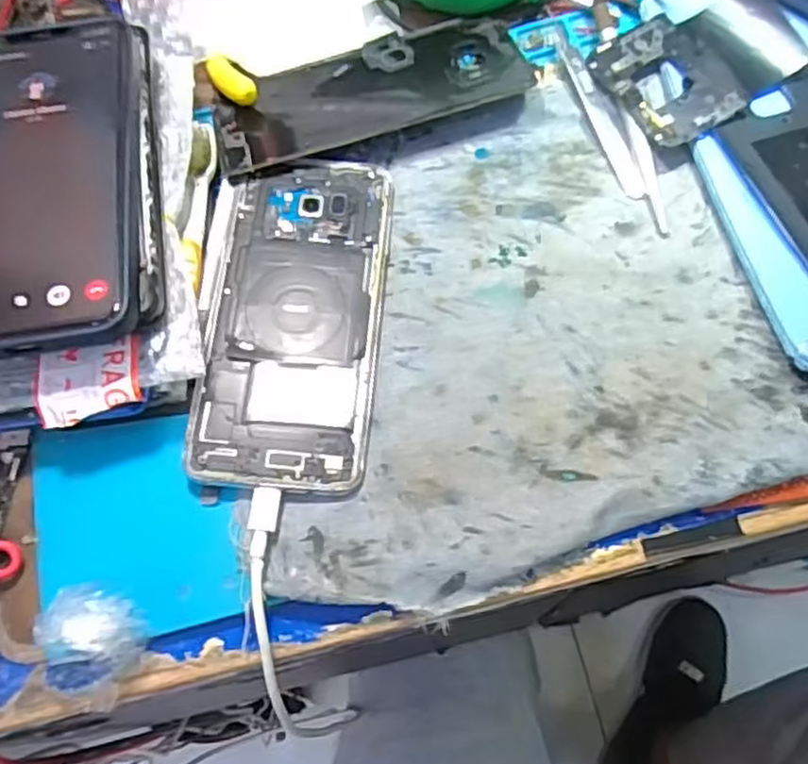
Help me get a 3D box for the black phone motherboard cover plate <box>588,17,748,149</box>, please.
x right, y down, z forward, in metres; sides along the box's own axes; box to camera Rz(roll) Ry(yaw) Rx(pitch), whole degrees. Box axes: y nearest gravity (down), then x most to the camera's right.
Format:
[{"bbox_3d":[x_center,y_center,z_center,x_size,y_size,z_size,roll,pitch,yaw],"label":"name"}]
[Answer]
[{"bbox_3d":[0.128,-0.145,0.341,0.058,0.008,0.067,-25,68,-7],"label":"black phone motherboard cover plate"}]

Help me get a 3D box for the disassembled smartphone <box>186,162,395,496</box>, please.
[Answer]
[{"bbox_3d":[-0.047,-0.029,0.315,0.072,0.013,0.155,2,67,4],"label":"disassembled smartphone"}]

